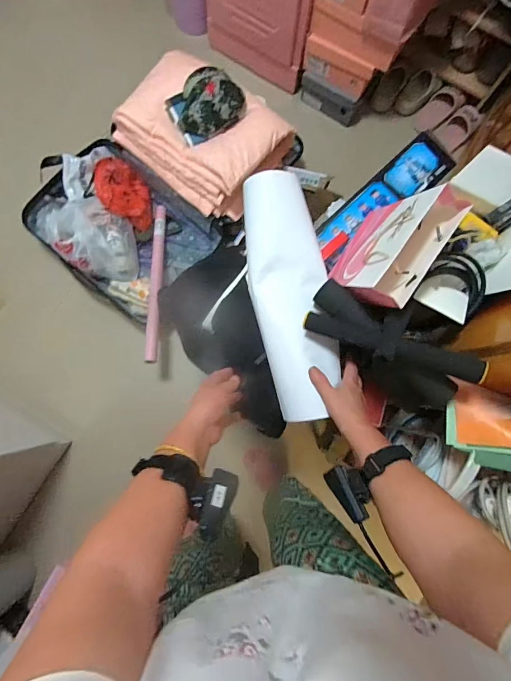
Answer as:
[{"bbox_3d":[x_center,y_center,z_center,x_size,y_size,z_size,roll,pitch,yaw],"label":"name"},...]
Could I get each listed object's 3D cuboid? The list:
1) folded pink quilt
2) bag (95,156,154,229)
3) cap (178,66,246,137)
[{"bbox_3d":[-0.170,-0.640,1.126,0.485,0.135,0.345,37,83,4],"label":"folded pink quilt"},{"bbox_3d":[-0.430,-0.480,1.205,0.148,0.114,0.228,-26,84,-4],"label":"bag"},{"bbox_3d":[-0.129,-0.701,1.051,0.196,0.084,0.201,-1,82,-1],"label":"cap"}]

